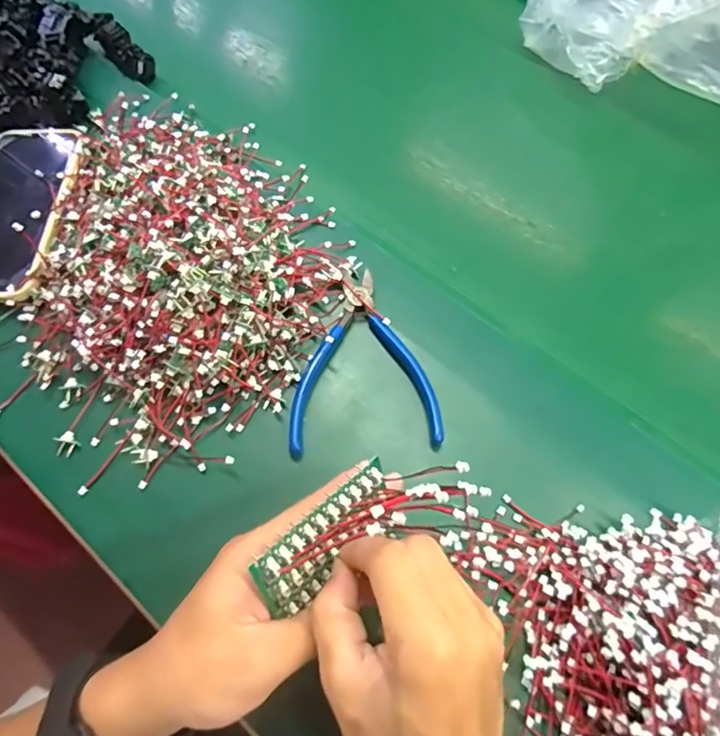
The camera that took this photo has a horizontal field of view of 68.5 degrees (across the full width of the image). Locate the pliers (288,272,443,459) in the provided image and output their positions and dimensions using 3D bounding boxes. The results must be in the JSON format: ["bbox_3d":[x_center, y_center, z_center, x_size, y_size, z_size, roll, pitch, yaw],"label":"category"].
[{"bbox_3d":[-0.004,-0.009,0.379,0.099,0.012,0.138,-6,65,-3],"label":"pliers"}]

